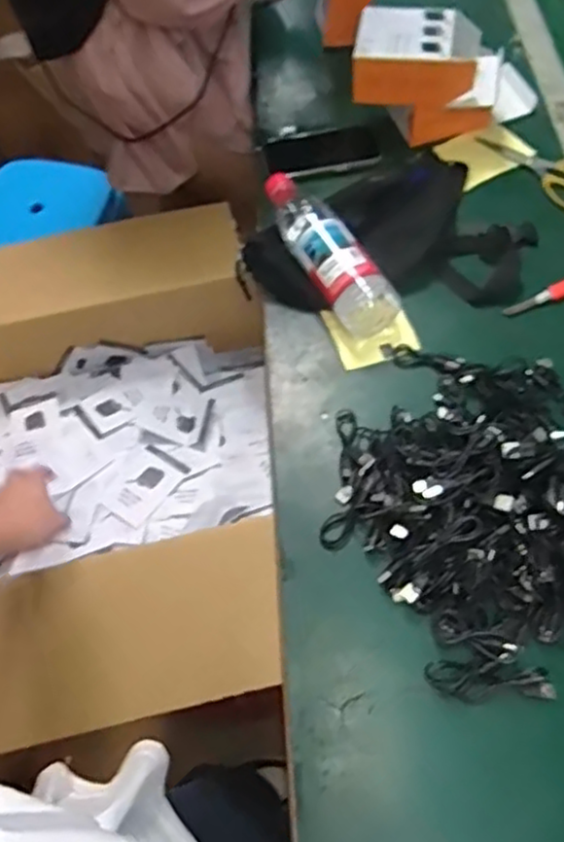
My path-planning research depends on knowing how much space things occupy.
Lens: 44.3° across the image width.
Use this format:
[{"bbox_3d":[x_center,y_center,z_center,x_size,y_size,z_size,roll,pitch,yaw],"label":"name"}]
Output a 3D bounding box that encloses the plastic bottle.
[{"bbox_3d":[0.045,-0.192,0.777,0.069,0.063,0.217,-28,63,-13],"label":"plastic bottle"}]

